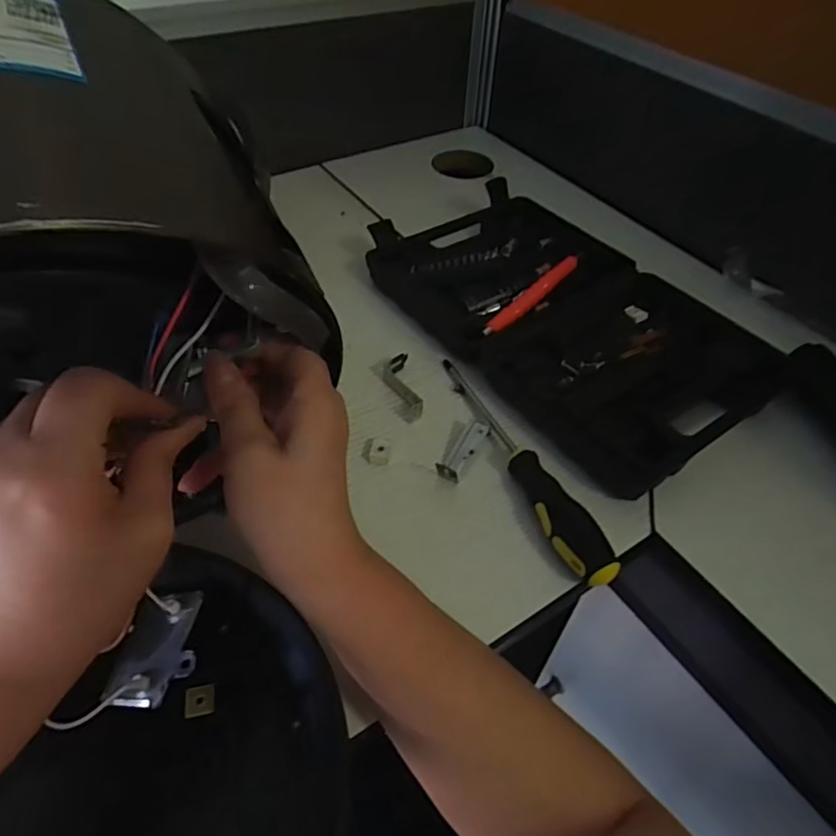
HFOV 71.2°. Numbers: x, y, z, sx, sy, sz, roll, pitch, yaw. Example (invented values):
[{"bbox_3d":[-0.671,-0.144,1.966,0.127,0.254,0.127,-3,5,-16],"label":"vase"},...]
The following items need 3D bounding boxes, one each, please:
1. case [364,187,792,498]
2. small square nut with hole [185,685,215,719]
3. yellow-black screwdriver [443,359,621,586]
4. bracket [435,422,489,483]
[{"bbox_3d":[0.126,-0.095,0.527,0.219,0.035,0.348,-29,54,-24],"label":"case"},{"bbox_3d":[-0.115,0.149,0.308,0.015,0.004,0.014,-9,49,-11],"label":"small square nut with hole"},{"bbox_3d":[0.071,0.026,0.422,0.029,0.024,0.218,-16,51,-17],"label":"yellow-black screwdriver"},{"bbox_3d":[0.034,0.025,0.429,0.016,0.015,0.054,26,52,19],"label":"bracket"}]

